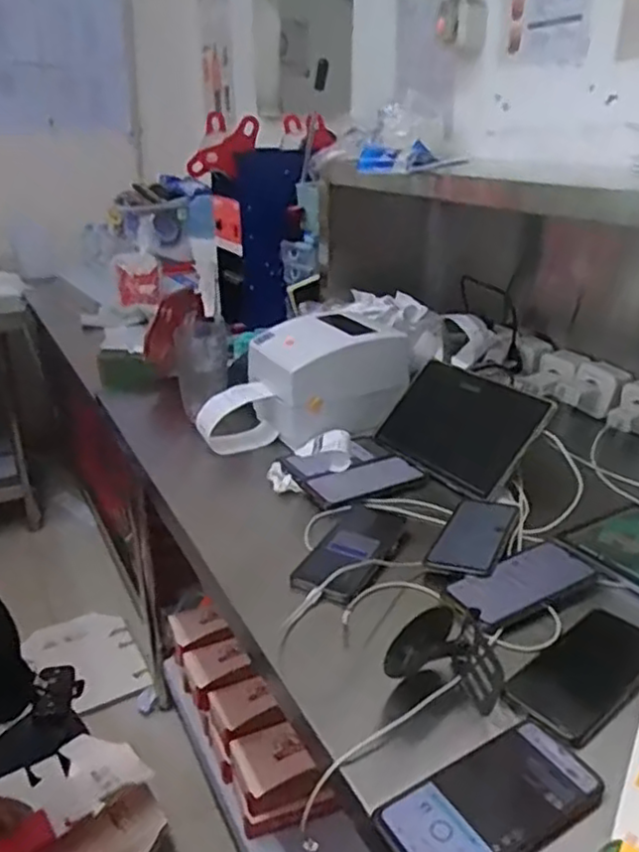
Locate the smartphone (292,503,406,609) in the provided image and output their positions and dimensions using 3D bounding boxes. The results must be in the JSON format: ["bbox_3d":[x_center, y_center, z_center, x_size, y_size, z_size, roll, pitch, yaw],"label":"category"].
[{"bbox_3d":[0.038,0.145,0.815,0.077,0.012,0.175,12,26,25],"label":"smartphone"}]

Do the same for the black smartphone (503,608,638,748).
[{"bbox_3d":[0.257,0.232,0.643,0.181,0.008,0.080,-22,40,-39],"label":"black smartphone"}]

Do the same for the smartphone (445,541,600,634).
[{"bbox_3d":[0.223,0.172,0.753,0.183,0.015,0.074,-14,28,-29],"label":"smartphone"}]

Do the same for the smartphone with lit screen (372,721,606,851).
[{"bbox_3d":[0.129,0.278,0.507,0.169,0.018,0.083,-15,28,-30],"label":"smartphone with lit screen"}]

